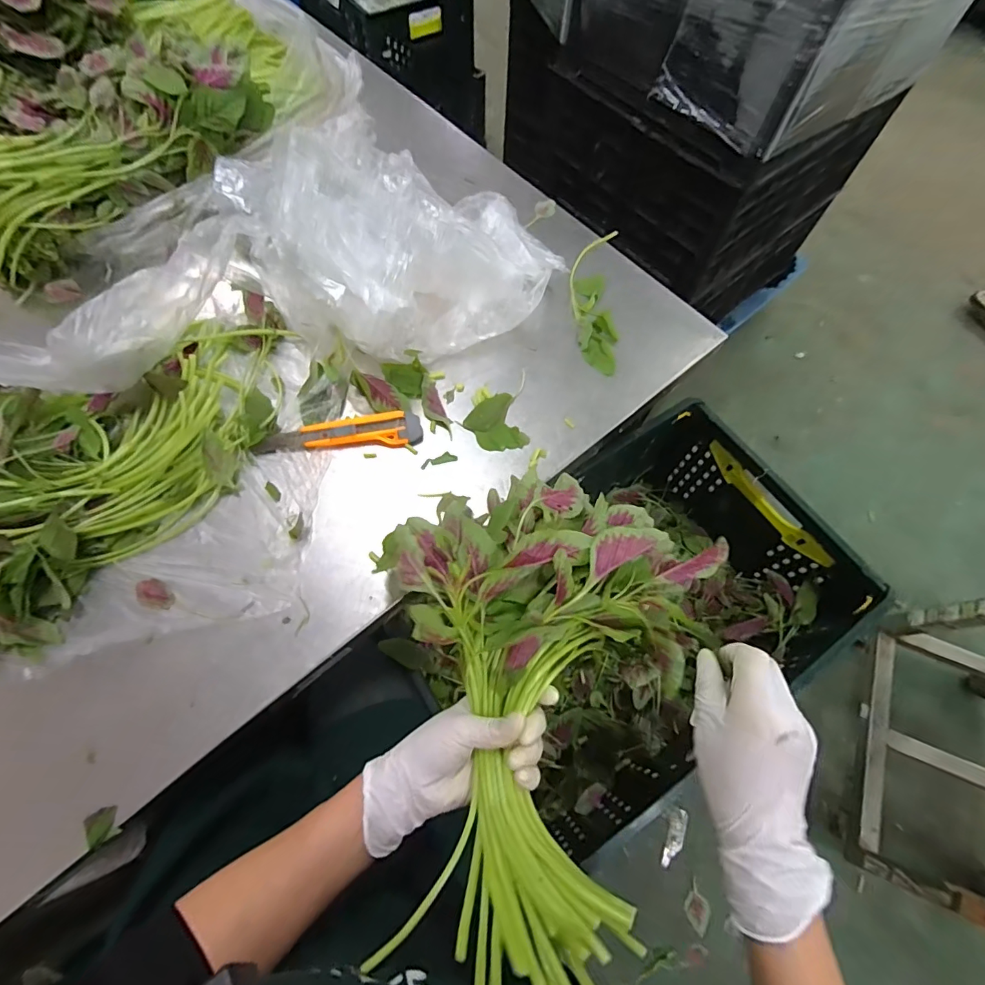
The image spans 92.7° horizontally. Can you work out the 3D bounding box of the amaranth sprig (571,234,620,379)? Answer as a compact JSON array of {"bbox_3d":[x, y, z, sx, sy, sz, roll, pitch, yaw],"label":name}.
[{"bbox_3d":[0.142,-0.276,0.657,0.063,0.022,0.253,6,66,1],"label":"amaranth sprig"}]

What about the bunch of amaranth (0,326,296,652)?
[{"bbox_3d":[-0.446,-0.027,0.485,0.499,0.098,0.276,-32,71,-14],"label":"bunch of amaranth"}]

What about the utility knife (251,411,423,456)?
[{"bbox_3d":[-0.182,-0.070,0.557,0.190,0.015,0.039,-6,67,-4],"label":"utility knife"}]

